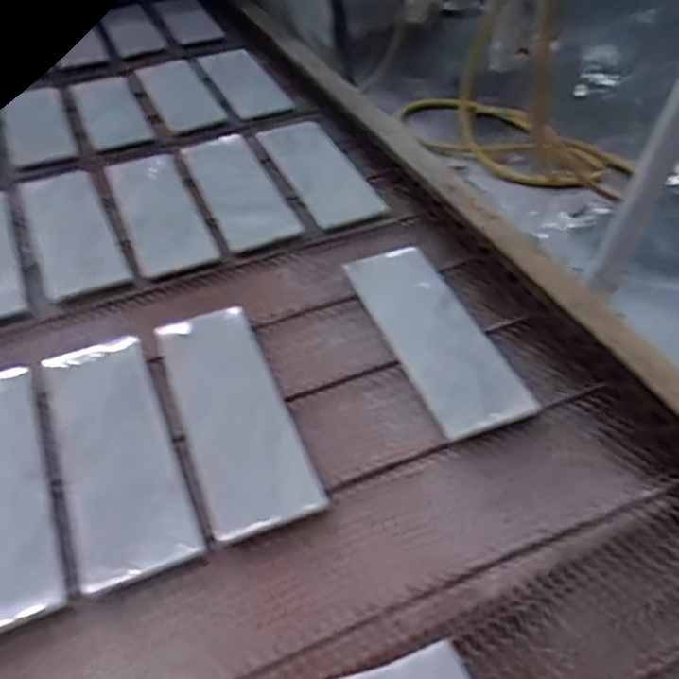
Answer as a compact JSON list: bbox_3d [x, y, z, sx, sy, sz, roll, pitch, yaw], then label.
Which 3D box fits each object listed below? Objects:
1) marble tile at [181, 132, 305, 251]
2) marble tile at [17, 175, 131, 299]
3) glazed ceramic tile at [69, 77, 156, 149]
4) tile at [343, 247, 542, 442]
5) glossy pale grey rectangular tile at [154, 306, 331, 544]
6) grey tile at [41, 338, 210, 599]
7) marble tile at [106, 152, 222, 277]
[{"bbox_3d":[-0.172,-0.263,1.112,0.119,0.018,0.313,-17,43,-15],"label":"marble tile"},{"bbox_3d":[-0.402,-0.168,0.999,0.108,0.025,0.306,-20,44,-19],"label":"marble tile"},{"bbox_3d":[-0.470,-0.472,1.363,0.121,0.016,0.322,-15,43,-20],"label":"glazed ceramic tile"},{"bbox_3d":[0.115,-0.014,0.822,0.118,0.020,0.318,-15,45,-15],"label":"tile"},{"bbox_3d":[-0.117,0.075,0.730,0.111,0.026,0.304,-16,43,-15],"label":"glossy pale grey rectangular tile"},{"bbox_3d":[-0.236,0.105,0.698,0.114,0.026,0.323,-16,43,-20],"label":"grey tile"},{"bbox_3d":[-0.282,-0.211,1.056,0.120,0.020,0.316,-18,43,-17],"label":"marble tile"}]

